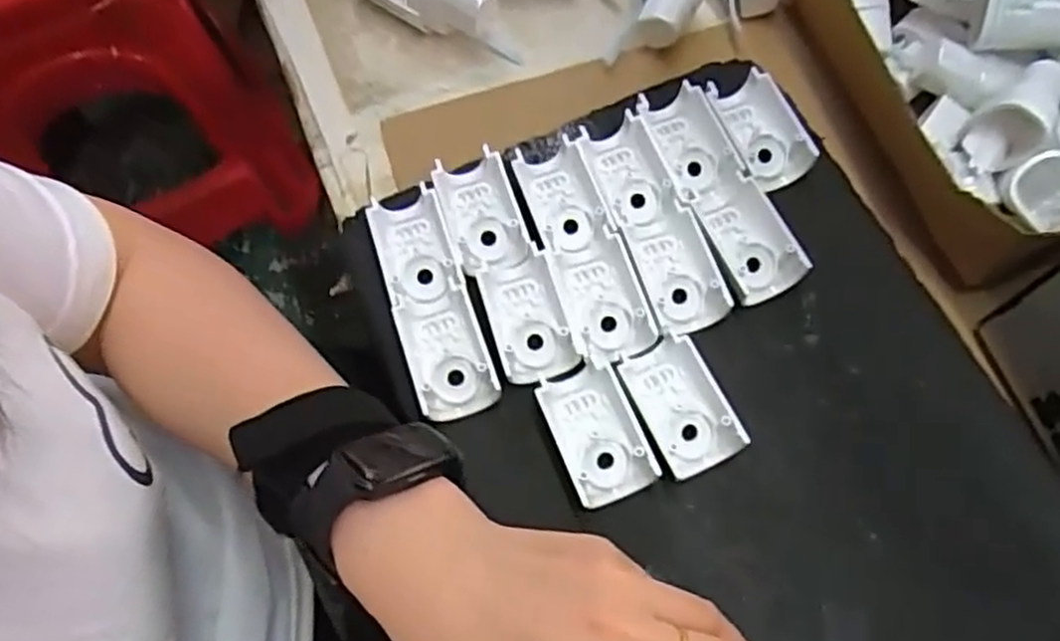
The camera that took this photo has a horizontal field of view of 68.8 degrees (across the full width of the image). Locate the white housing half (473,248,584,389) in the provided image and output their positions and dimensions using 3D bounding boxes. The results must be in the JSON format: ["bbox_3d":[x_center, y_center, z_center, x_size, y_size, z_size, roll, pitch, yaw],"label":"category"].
[{"bbox_3d":[-0.002,0.000,0.353,0.033,0.016,0.057,-17,70,-5],"label":"white housing half"}]

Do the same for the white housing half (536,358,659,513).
[{"bbox_3d":[0.028,0.048,0.332,0.036,0.017,0.056,-20,70,-6],"label":"white housing half"}]

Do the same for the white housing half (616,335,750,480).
[{"bbox_3d":[0.065,0.036,0.334,0.032,0.018,0.056,-25,70,-8],"label":"white housing half"}]

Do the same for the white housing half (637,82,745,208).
[{"bbox_3d":[0.079,-0.084,0.383,0.037,0.025,0.060,-18,70,-5],"label":"white housing half"}]

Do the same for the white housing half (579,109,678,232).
[{"bbox_3d":[0.048,-0.070,0.377,0.035,0.018,0.055,-17,69,-5],"label":"white housing half"}]

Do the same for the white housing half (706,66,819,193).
[{"bbox_3d":[0.113,-0.094,0.384,0.033,0.024,0.056,-19,70,-6],"label":"white housing half"}]

